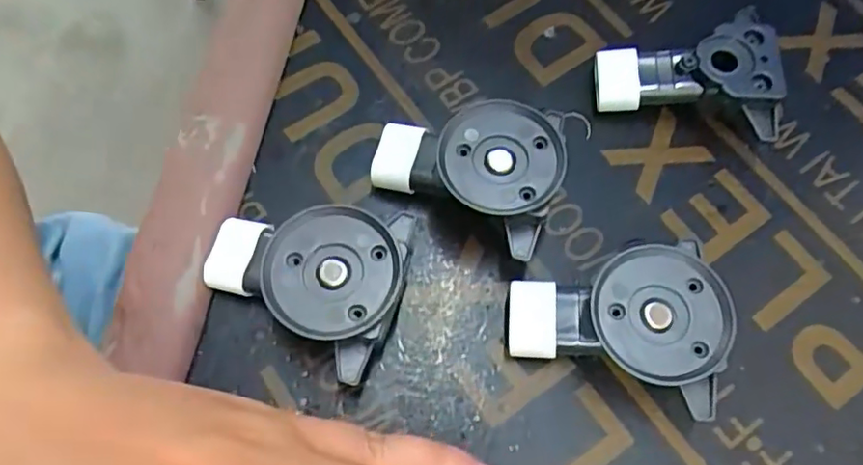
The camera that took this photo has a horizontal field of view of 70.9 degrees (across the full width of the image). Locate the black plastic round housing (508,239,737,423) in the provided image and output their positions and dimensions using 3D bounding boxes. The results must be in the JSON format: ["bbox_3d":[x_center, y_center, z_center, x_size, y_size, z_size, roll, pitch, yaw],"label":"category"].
[{"bbox_3d":[0.060,0.028,0.199,0.065,0.031,0.045,15,69,4],"label":"black plastic round housing"}]

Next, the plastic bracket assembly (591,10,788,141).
[{"bbox_3d":[0.099,-0.063,0.239,0.065,0.028,0.048,9,68,1],"label":"plastic bracket assembly"}]

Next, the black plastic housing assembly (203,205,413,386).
[{"bbox_3d":[-0.042,0.021,0.198,0.065,0.032,0.050,6,68,0],"label":"black plastic housing assembly"}]

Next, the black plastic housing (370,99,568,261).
[{"bbox_3d":[0.014,-0.025,0.217,0.063,0.030,0.044,27,70,8],"label":"black plastic housing"}]

